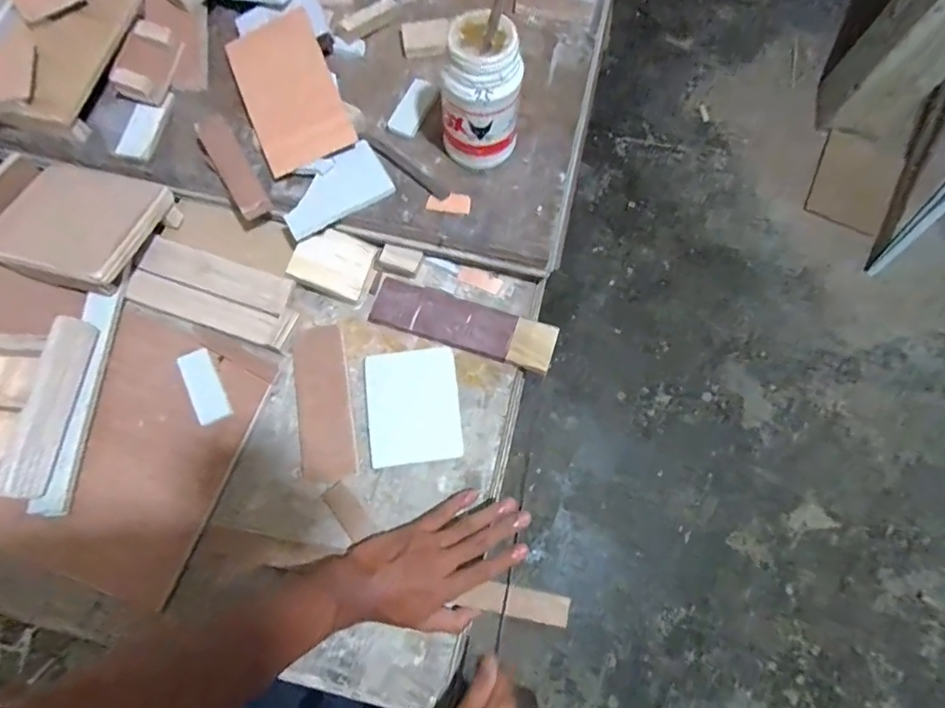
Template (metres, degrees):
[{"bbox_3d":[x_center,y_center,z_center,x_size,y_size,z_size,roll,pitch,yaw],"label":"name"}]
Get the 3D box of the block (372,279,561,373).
[{"bbox_3d":[-0.010,-0.032,0.550,0.201,0.013,0.055,17,73,5],"label":"block"}]

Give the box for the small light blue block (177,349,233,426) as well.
[{"bbox_3d":[-0.277,0.033,0.519,0.031,0.011,0.080,-27,75,-9],"label":"small light blue block"}]

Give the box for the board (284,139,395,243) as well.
[{"bbox_3d":[-0.150,-0.176,0.542,0.117,0.014,0.063,-30,76,-10],"label":"board"}]

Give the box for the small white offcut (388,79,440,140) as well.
[{"bbox_3d":[-0.067,-0.283,0.576,0.035,0.007,0.073,28,82,2],"label":"small white offcut"}]

